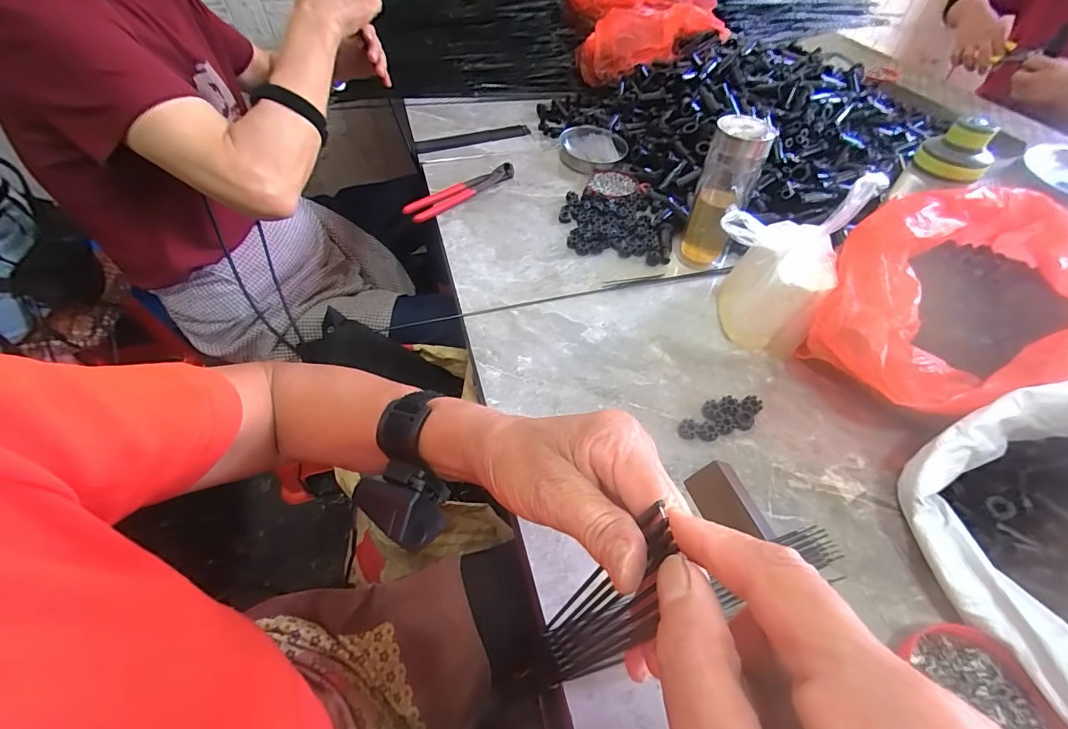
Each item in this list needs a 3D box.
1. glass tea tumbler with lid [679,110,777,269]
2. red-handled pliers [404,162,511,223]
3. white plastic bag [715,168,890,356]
[{"bbox_3d":[0.239,-0.214,0.574,0.062,0.175,0.068,23,54,17],"label":"glass tea tumbler with lid"},{"bbox_3d":[-0.111,-0.272,0.721,0.202,0.021,0.039,-35,59,-25],"label":"red-handled pliers"},{"bbox_3d":[0.264,-0.105,0.490,0.093,0.170,0.114,-35,59,-25],"label":"white plastic bag"}]

